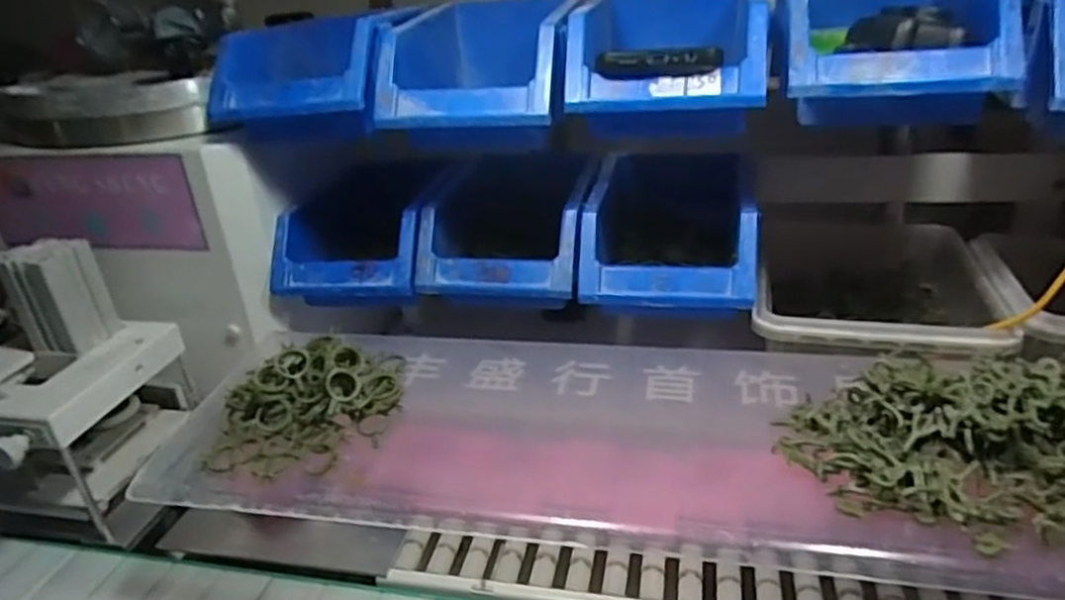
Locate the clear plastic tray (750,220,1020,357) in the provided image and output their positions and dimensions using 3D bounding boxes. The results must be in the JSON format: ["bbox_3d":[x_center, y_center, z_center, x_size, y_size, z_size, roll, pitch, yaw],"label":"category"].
[{"bbox_3d":[0.261,0.001,0.556,0.157,0.065,0.221,5,28,18],"label":"clear plastic tray"}]

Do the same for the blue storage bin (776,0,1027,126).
[{"bbox_3d":[0.233,-0.178,0.466,0.123,0.076,0.185,4,38,17],"label":"blue storage bin"}]

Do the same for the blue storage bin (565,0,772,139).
[{"bbox_3d":[0.097,-0.177,0.497,0.124,0.072,0.174,2,28,14],"label":"blue storage bin"}]

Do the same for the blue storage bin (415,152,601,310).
[{"bbox_3d":[-0.014,-0.068,0.585,0.127,0.073,0.169,2,28,14],"label":"blue storage bin"}]

